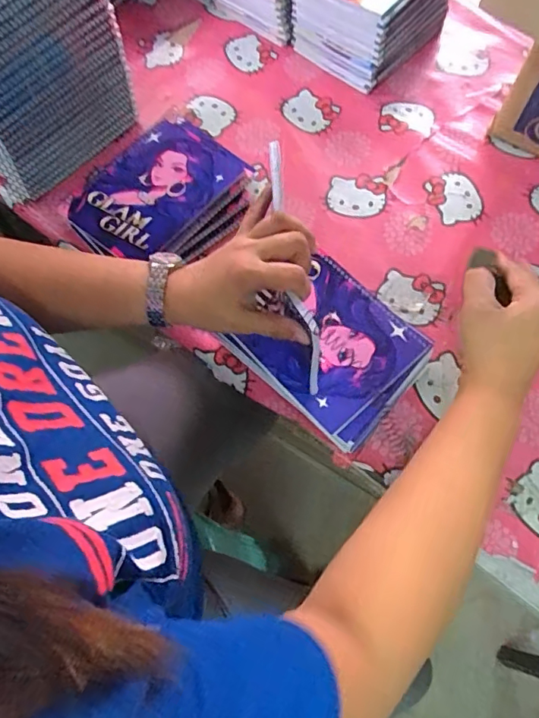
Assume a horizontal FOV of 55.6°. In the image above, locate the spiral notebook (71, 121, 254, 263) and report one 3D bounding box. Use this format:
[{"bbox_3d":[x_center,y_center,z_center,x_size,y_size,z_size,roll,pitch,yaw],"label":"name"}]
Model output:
[{"bbox_3d":[-0.143,-0.221,0.661,0.156,0.012,0.215,39,72,14],"label":"spiral notebook"}]

